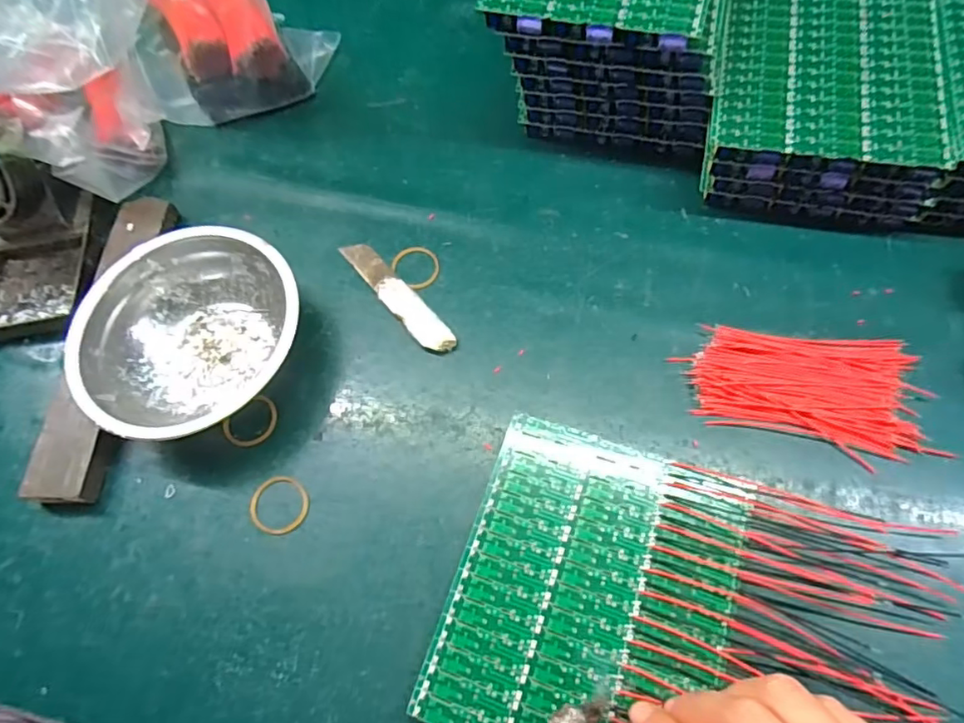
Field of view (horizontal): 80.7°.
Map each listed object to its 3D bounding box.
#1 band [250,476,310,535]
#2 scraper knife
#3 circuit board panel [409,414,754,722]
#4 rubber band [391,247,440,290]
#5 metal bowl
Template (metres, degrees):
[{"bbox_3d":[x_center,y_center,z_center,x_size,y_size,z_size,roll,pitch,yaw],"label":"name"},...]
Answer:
[{"bbox_3d":[-0.110,0.077,0.306,0.032,0.004,0.031,-2,67,4],"label":"band"},{"bbox_3d":[-0.054,-0.042,0.353,0.018,0.005,0.102,-38,69,-11],"label":"scraper knife"},{"bbox_3d":[0.051,0.109,0.268,0.124,0.008,0.150,17,66,10],"label":"circuit board panel"},{"bbox_3d":[-0.042,-0.061,0.362,0.033,0.004,0.028,42,76,19],"label":"rubber band"},{"bbox_3d":[-0.168,-0.015,0.330,0.123,0.042,0.120,-2,67,4],"label":"metal bowl"}]

